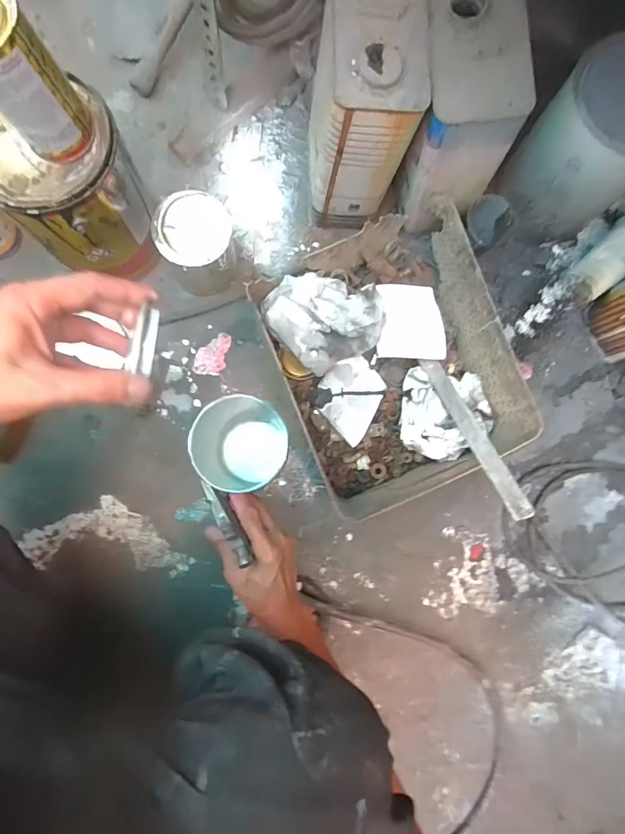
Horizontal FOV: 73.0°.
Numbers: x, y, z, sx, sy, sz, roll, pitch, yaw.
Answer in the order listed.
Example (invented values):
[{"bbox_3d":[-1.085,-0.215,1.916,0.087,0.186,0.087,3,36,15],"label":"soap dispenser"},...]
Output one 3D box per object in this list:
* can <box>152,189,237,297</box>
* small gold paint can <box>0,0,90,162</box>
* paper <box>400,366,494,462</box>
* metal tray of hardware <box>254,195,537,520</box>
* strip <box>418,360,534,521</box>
[{"bbox_3d":[-0.162,-0.242,0.605,0.094,0.116,0.093,1,83,-9],"label":"can"},{"bbox_3d":[-0.268,-0.305,0.384,0.069,0.128,0.072,1,83,-9],"label":"small gold paint can"},{"bbox_3d":[0.200,-0.004,0.612,0.144,0.056,0.132,6,82,-8],"label":"paper"},{"bbox_3d":[0.107,-0.083,0.608,0.287,0.125,0.361,-22,84,-5],"label":"metal tray of hardware"},{"bbox_3d":[0.209,0.017,0.557,0.024,0.008,0.250,-28,58,11],"label":"strip"}]

